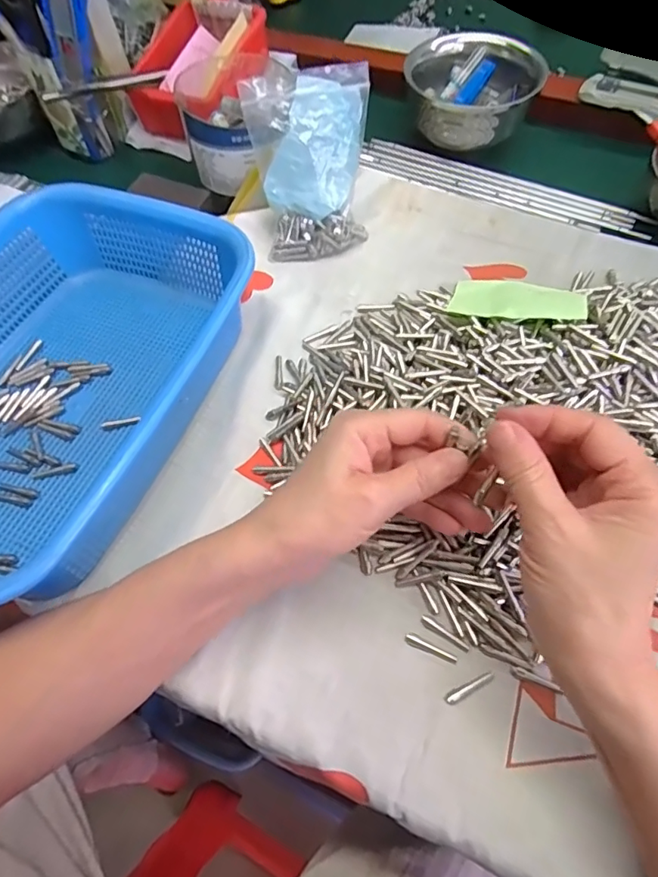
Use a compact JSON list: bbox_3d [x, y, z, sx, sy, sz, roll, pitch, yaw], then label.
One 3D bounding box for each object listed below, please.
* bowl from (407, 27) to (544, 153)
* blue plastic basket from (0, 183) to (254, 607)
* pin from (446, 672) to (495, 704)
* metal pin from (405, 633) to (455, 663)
[{"bbox_3d":[0.132,-0.324,0.480,0.103,0.074,0.097,-1,61,2],"label":"bowl"},{"bbox_3d":[-0.187,-0.044,0.344,0.200,0.068,0.301,21,64,13],"label":"blue plastic basket"},{"bbox_3d":[0.075,0.132,0.270,0.030,0.004,0.005,-24,63,-10],"label":"pin"},{"bbox_3d":[0.056,0.115,0.280,0.029,0.004,0.006,21,64,14],"label":"metal pin"}]

